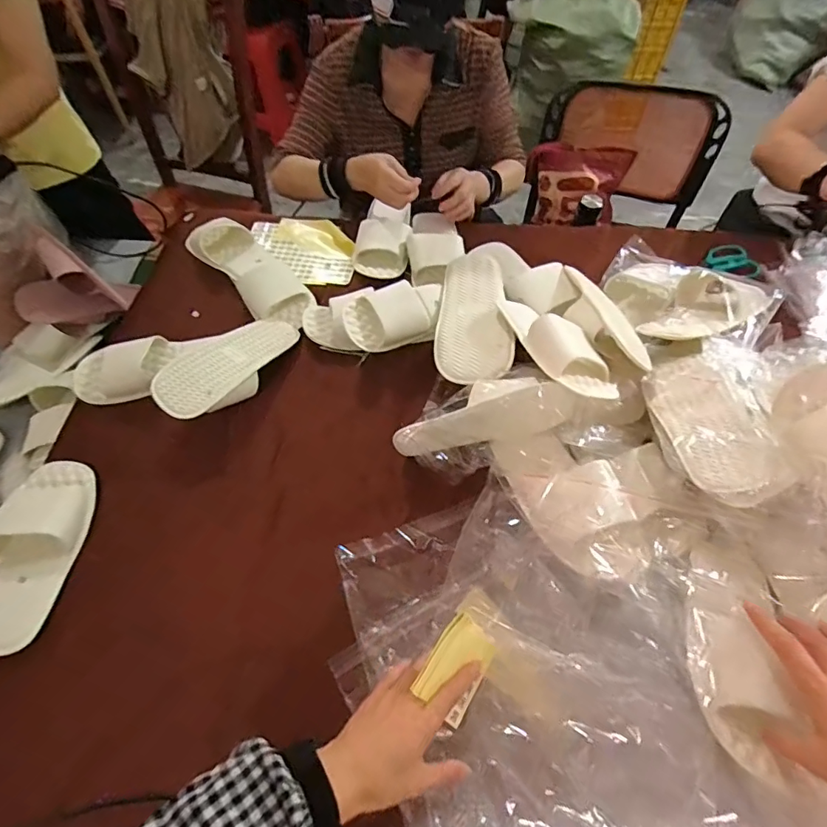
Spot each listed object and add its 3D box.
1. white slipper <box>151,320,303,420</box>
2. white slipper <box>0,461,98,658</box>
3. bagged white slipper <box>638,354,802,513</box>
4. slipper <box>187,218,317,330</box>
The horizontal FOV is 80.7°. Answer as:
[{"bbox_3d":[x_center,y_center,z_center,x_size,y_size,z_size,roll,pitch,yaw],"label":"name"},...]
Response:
[{"bbox_3d":[-0.269,-0.073,0.714,0.103,0.046,0.233,25,47,17],"label":"white slipper"},{"bbox_3d":[-0.459,0.159,0.583,0.098,0.053,0.235,-4,56,-2],"label":"white slipper"},{"bbox_3d":[0.350,0.004,0.577,0.110,0.055,0.245,2,43,2],"label":"bagged white slipper"},{"bbox_3d":[-0.285,-0.254,0.852,0.107,0.055,0.303,-38,63,-22],"label":"slipper"}]

